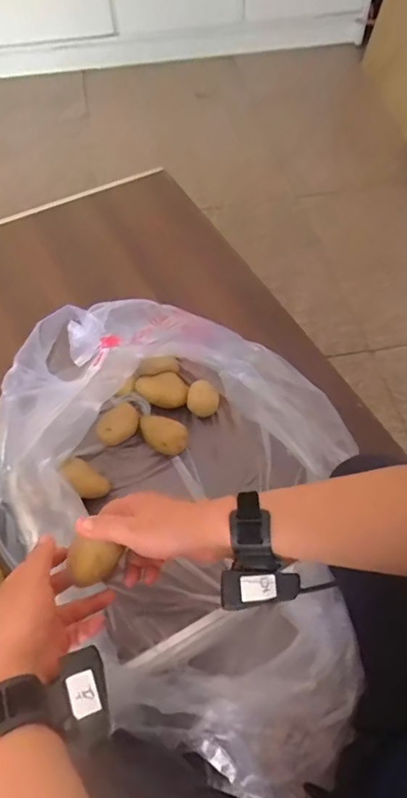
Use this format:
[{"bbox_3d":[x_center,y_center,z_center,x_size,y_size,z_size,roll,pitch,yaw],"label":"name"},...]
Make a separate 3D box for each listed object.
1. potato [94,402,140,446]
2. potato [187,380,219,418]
[{"bbox_3d":[-0.129,0.040,0.739,0.069,0.041,0.060,-24,61,-13],"label":"potato"},{"bbox_3d":[-0.001,0.001,0.750,0.049,0.043,0.045,-3,58,0],"label":"potato"}]

